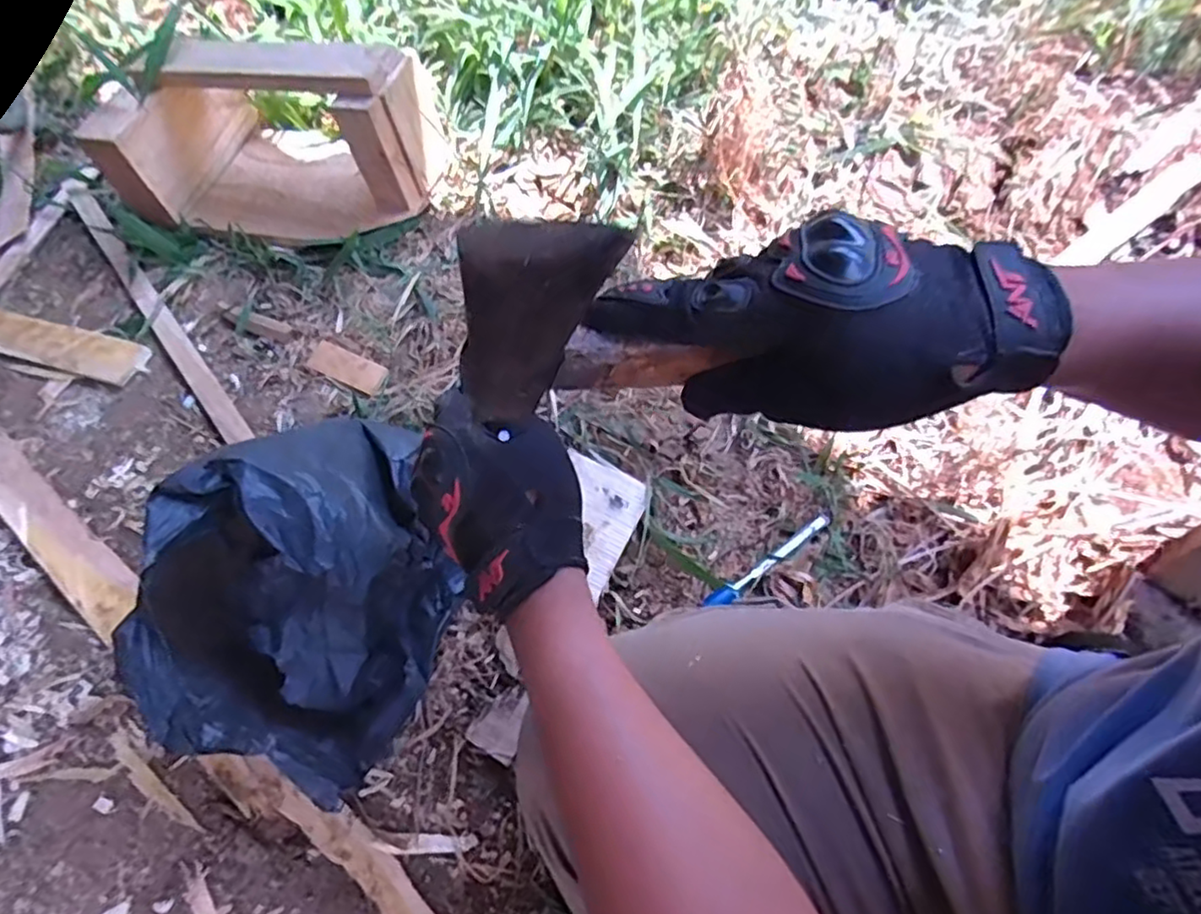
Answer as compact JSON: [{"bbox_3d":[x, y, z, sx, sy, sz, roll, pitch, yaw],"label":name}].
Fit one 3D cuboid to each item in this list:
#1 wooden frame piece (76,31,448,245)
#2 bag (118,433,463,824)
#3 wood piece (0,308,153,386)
[{"bbox_3d":[-0.386,-0.384,0.786,0.368,0.207,0.197,12,54,6],"label":"wooden frame piece"},{"bbox_3d":[-0.227,0.091,0.493,0.195,0.165,0.259,5,53,1],"label":"bag"},{"bbox_3d":[-0.652,-0.140,0.756,0.268,0.009,0.055,17,54,9],"label":"wood piece"}]

